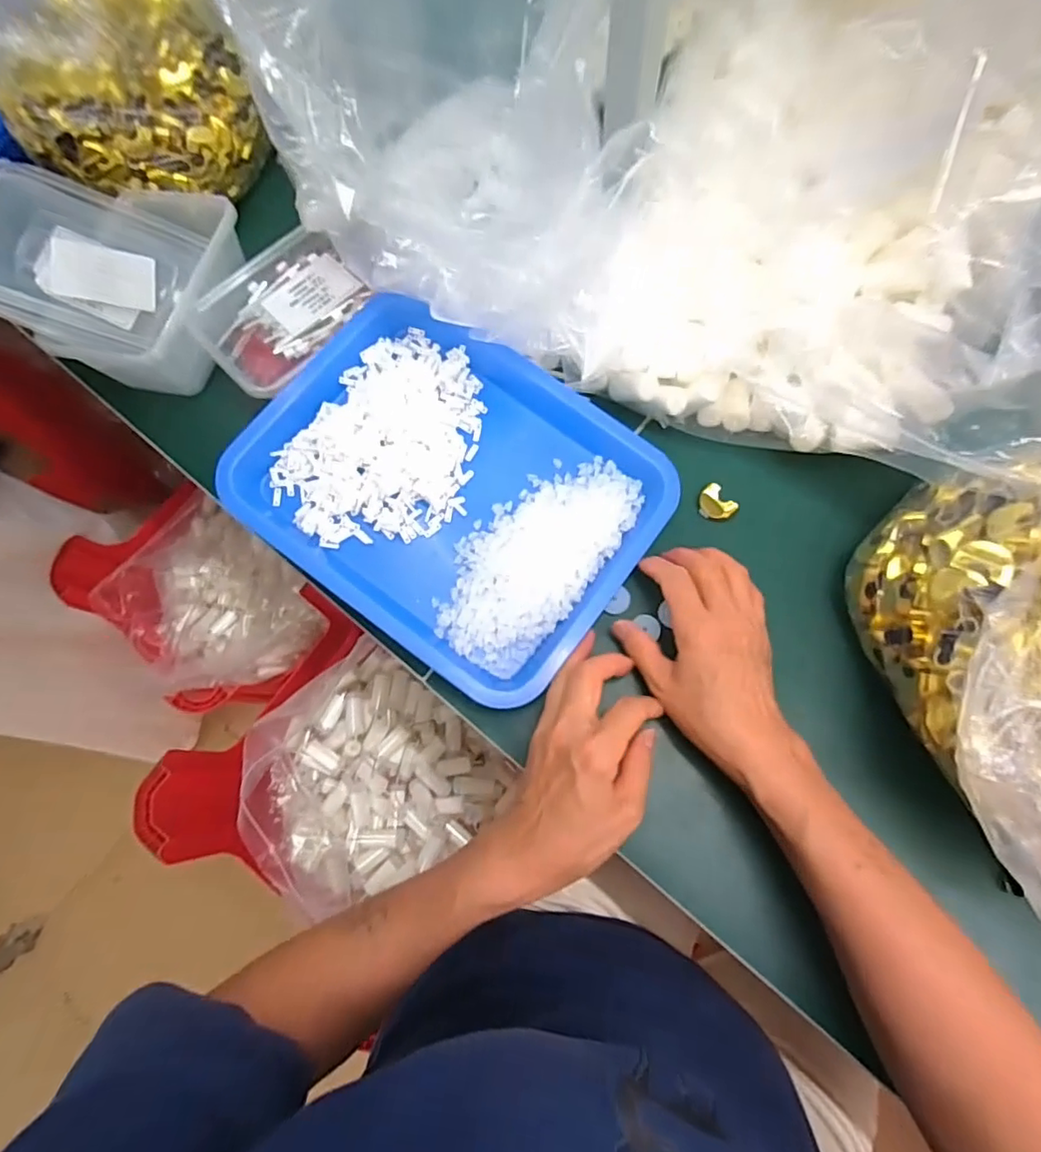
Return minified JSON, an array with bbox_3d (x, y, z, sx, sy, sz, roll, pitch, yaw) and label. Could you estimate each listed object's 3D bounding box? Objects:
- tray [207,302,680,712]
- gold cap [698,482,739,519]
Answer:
[{"bbox_3d":[-0.051,-0.068,0.434,0.286,0.029,0.230,34,77,9],"label":"tray"},{"bbox_3d":[0.145,-0.054,0.433,0.019,0.016,0.027,-41,78,-11],"label":"gold cap"}]

